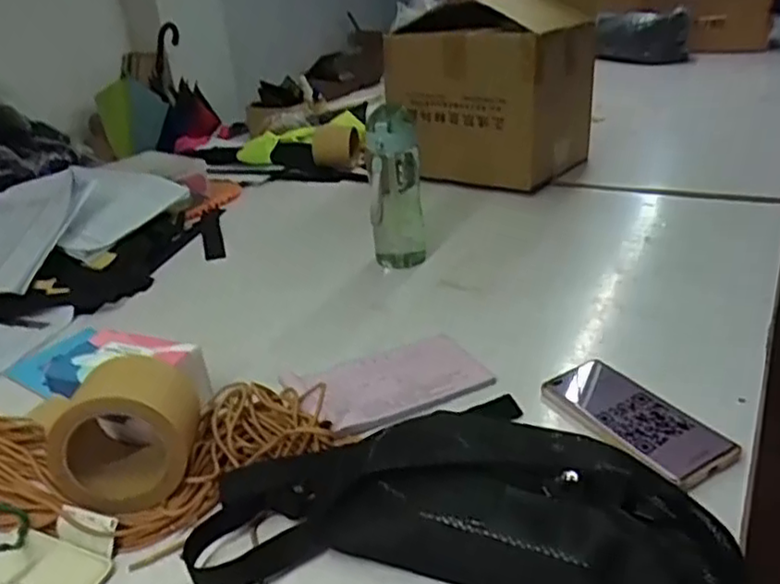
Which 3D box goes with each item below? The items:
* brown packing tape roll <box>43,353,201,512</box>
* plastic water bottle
[{"bbox_3d":[-0.214,0.113,0.557,0.109,0.110,0.089,-9,27,-8],"label":"brown packing tape roll"},{"bbox_3d":[0.009,-0.137,0.926,0.070,0.217,0.078,-2,26,6],"label":"plastic water bottle"}]

